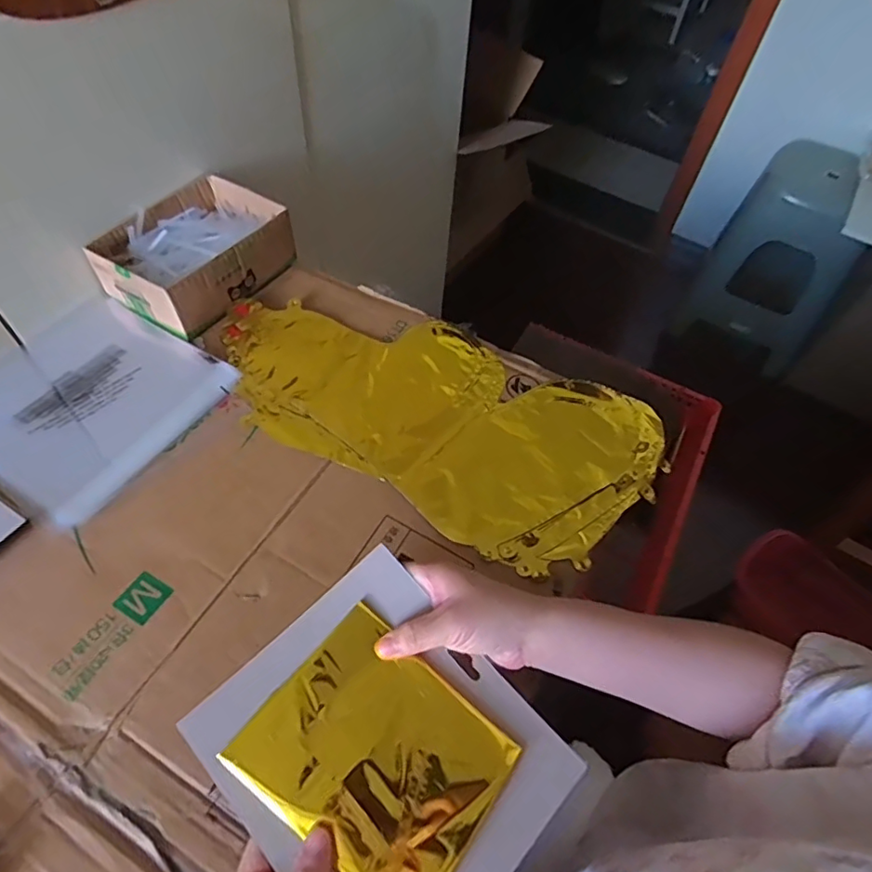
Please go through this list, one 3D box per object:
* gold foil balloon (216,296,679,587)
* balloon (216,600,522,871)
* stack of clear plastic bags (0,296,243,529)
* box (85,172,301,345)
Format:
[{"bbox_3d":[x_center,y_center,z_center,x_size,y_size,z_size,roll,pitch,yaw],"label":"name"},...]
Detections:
[{"bbox_3d":[-0.005,-0.027,0.553,0.453,0.015,0.225,23,56,10],"label":"gold foil balloon"},{"bbox_3d":[-0.035,0.191,0.333,0.139,0.007,0.115,39,59,12],"label":"balloon"},{"bbox_3d":[-0.348,-0.042,0.548,0.227,0.020,0.209,27,56,17],"label":"stack of clear plastic bags"},{"bbox_3d":[-0.267,-0.209,0.622,0.138,0.061,0.189,30,58,15],"label":"box"}]

